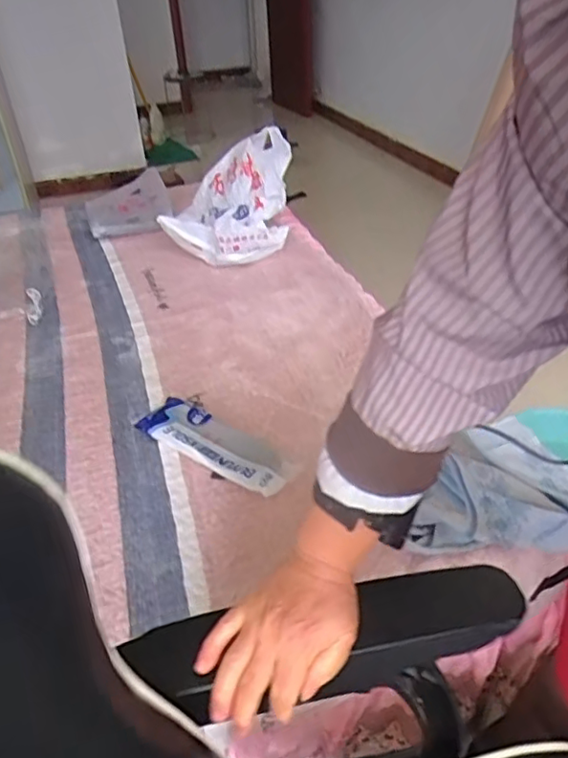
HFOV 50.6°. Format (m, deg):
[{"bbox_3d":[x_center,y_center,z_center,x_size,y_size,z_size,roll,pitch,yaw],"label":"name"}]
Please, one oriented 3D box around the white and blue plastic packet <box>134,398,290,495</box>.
[{"bbox_3d":[-0.111,0.105,1.002,0.301,0.032,0.108,19,40,30],"label":"white and blue plastic packet"}]

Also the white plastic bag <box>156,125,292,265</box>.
[{"bbox_3d":[-0.127,-0.487,1.641,0.292,0.253,0.360,17,39,27],"label":"white plastic bag"}]

